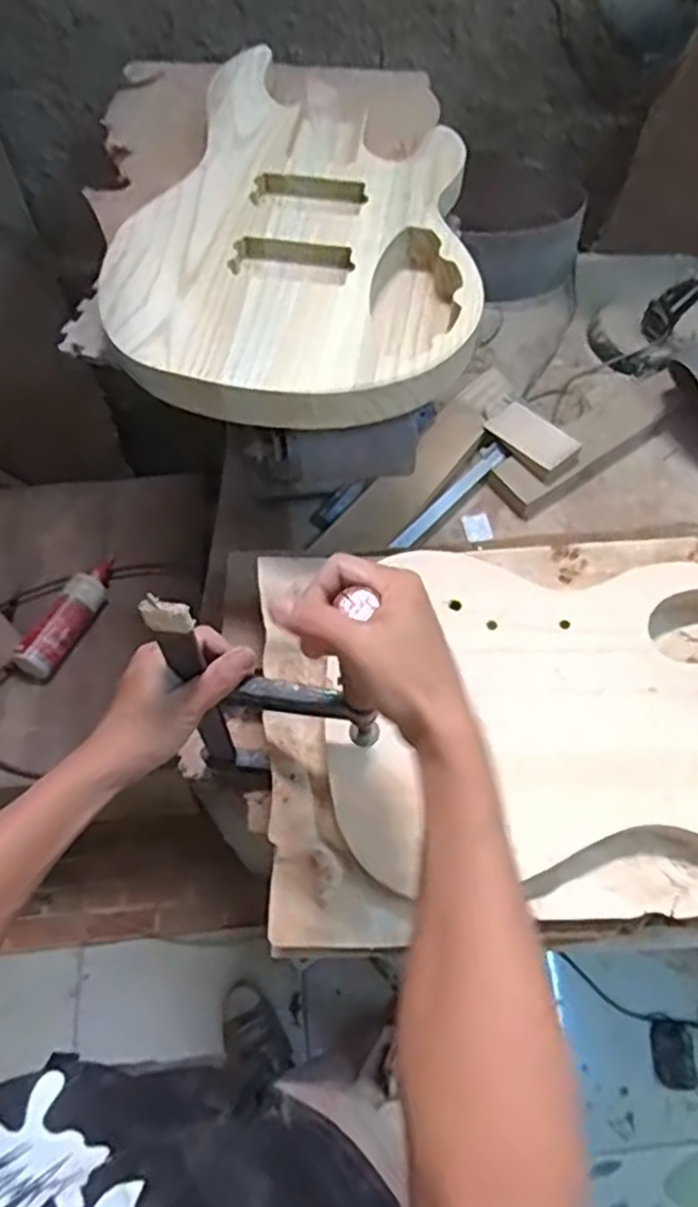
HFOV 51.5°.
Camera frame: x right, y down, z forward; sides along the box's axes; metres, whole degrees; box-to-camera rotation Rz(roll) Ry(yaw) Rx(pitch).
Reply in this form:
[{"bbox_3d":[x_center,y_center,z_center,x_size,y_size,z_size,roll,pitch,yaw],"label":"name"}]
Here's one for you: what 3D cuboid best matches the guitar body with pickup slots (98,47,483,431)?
[{"bbox_3d":[-0.046,-0.369,0.685,0.328,0.046,0.476,1,64,0],"label":"guitar body with pickup slots"}]

